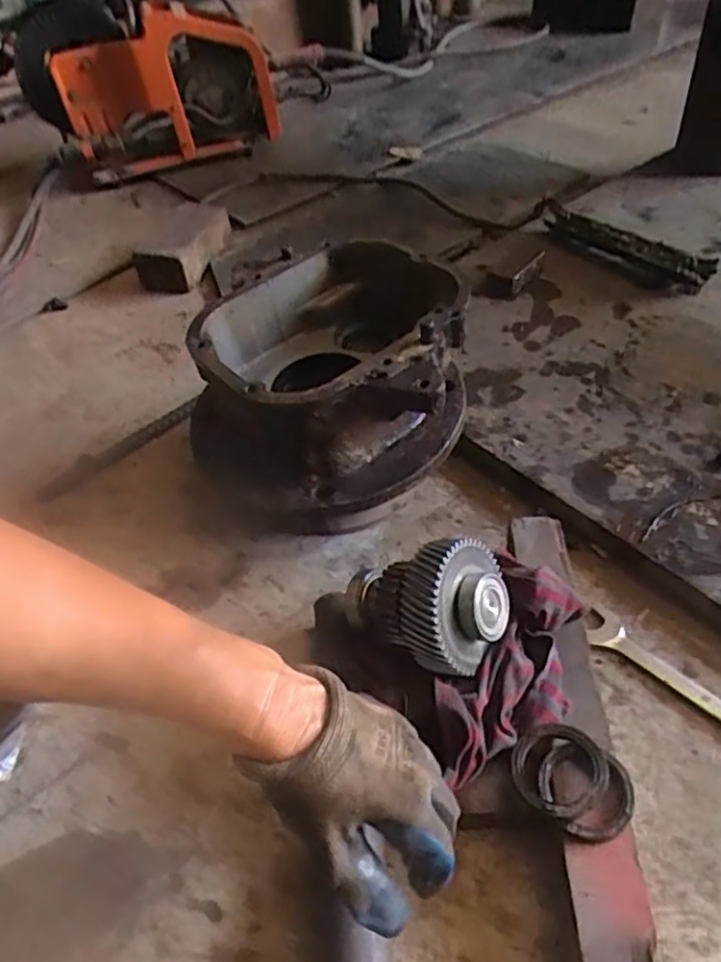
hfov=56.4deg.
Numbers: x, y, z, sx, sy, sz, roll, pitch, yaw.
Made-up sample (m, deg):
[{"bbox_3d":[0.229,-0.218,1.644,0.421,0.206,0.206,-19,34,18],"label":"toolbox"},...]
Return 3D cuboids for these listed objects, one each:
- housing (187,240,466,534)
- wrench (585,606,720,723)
[{"bbox_3d":[-0.029,-0.110,0.757,0.278,0.201,0.313,7,48,13],"label":"housing"},{"bbox_3d":[0.302,0.190,0.567,0.034,0.012,0.245,-38,54,-26],"label":"wrench"}]

